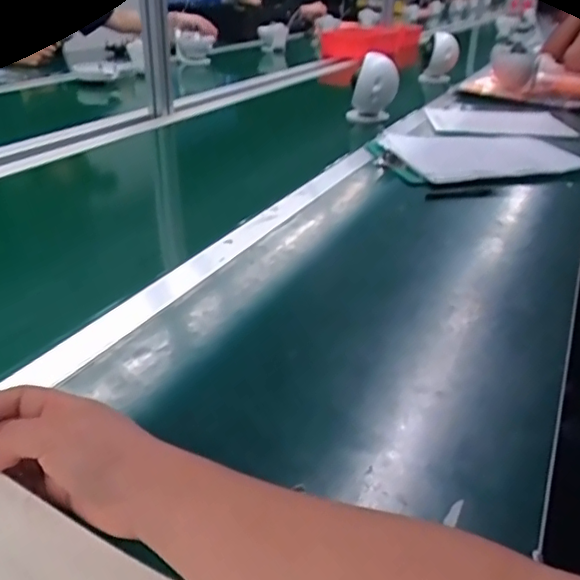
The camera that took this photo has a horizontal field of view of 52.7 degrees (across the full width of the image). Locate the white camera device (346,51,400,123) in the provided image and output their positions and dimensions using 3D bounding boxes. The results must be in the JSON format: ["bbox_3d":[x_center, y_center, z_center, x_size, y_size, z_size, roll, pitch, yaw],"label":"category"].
[{"bbox_3d":[0.174,-0.421,1.232,0.099,0.129,0.071,6,30,6],"label":"white camera device"}]

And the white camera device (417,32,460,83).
[{"bbox_3d":[0.426,-0.656,1.660,0.096,0.126,0.079,8,30,11],"label":"white camera device"}]

